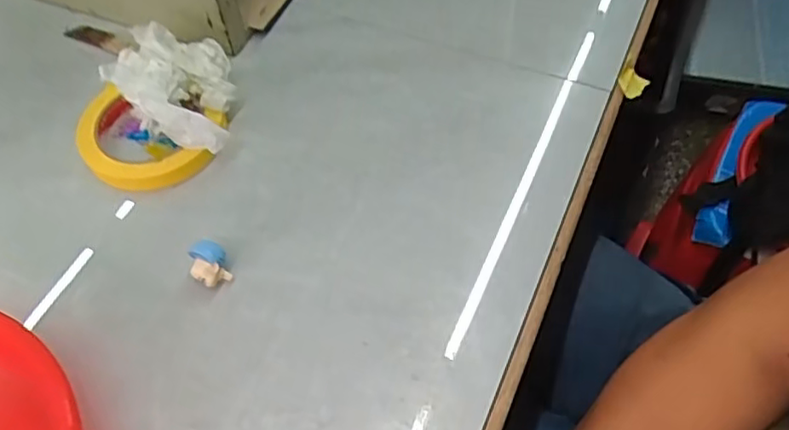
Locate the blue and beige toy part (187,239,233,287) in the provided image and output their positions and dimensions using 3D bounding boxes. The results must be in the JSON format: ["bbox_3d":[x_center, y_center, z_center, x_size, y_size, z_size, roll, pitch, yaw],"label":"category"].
[{"bbox_3d":[-0.118,0.033,0.410,0.023,0.027,0.025,0,58,0],"label":"blue and beige toy part"}]

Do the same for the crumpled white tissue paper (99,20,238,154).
[{"bbox_3d":[-0.164,-0.090,0.475,0.087,0.050,0.094,-2,58,-1],"label":"crumpled white tissue paper"}]

